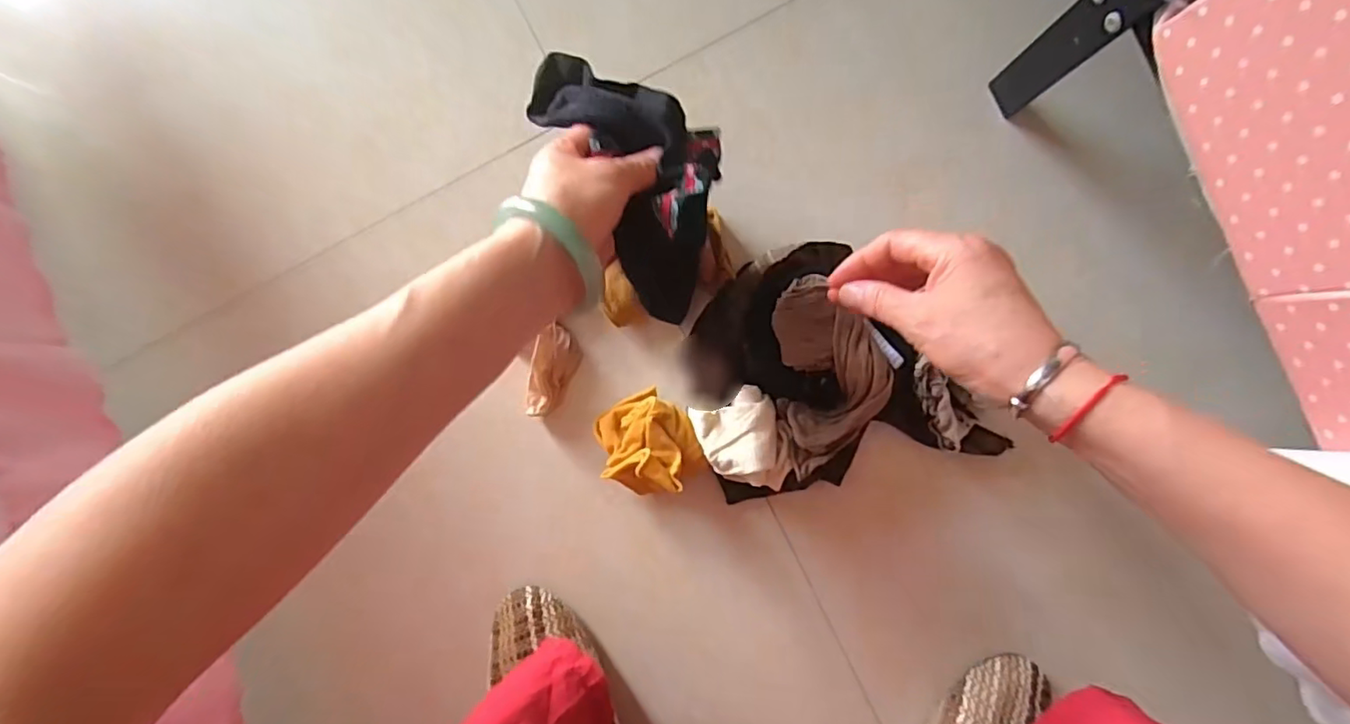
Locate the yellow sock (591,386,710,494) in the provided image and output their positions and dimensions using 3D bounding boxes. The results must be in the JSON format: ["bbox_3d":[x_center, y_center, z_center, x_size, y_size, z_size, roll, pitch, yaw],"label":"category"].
[{"bbox_3d":[-0.020,0.062,0.442,0.073,0.060,0.073,0,92,2],"label":"yellow sock"}]

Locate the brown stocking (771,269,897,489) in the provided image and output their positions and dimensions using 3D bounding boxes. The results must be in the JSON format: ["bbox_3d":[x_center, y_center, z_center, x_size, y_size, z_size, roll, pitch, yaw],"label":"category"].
[{"bbox_3d":[0.109,0.012,0.415,0.075,0.035,0.137,-2,92,2],"label":"brown stocking"}]

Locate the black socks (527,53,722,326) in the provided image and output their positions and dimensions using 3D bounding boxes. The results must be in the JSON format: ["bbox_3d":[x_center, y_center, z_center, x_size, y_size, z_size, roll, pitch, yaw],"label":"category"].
[{"bbox_3d":[-0.016,-0.120,0.365,0.090,0.076,0.176,-30,90,3],"label":"black socks"}]

